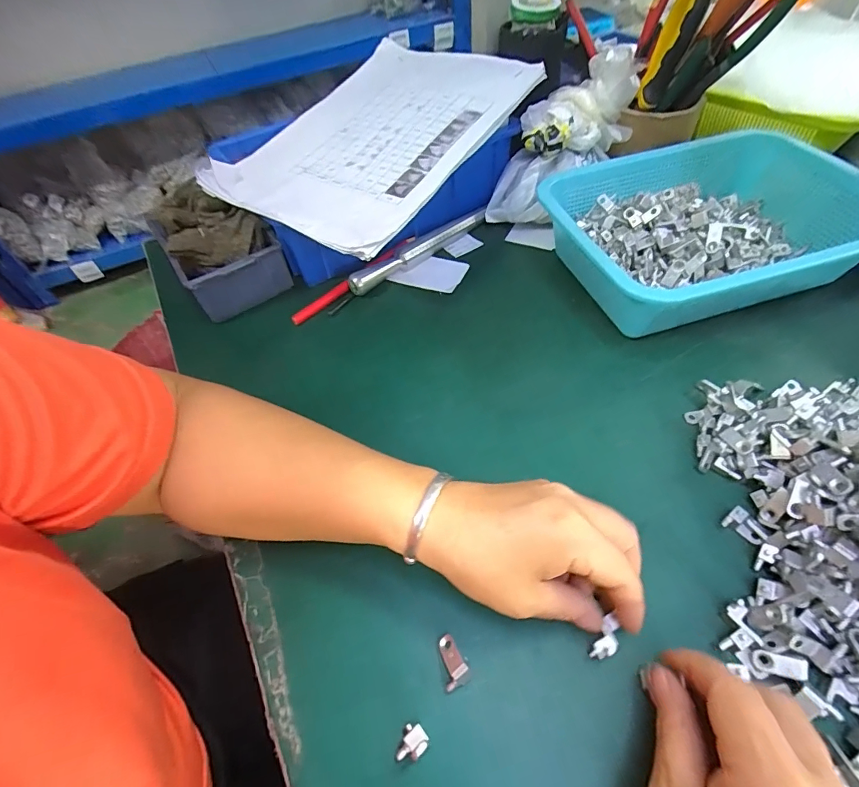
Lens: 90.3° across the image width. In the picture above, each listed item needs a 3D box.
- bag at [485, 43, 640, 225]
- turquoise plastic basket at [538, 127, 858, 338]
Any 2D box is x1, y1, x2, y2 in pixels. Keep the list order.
[{"bbox_3d":[0.142,-0.258,0.461,0.193,0.083,0.087,-46,49,23],"label":"bag"},{"bbox_3d":[0.247,-0.144,0.394,0.260,0.085,0.195,-19,53,-9],"label":"turquoise plastic basket"}]

